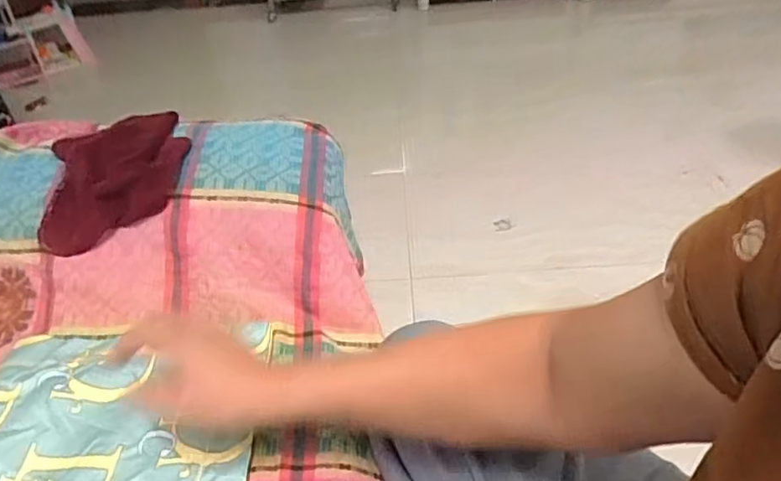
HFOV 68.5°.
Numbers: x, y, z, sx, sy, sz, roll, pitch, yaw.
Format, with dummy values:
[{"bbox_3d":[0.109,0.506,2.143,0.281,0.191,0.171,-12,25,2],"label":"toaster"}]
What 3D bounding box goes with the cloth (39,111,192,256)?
[{"bbox_3d":[-0.334,-0.086,0.711,0.167,0.088,0.184,-8,38,-4],"label":"cloth"}]

